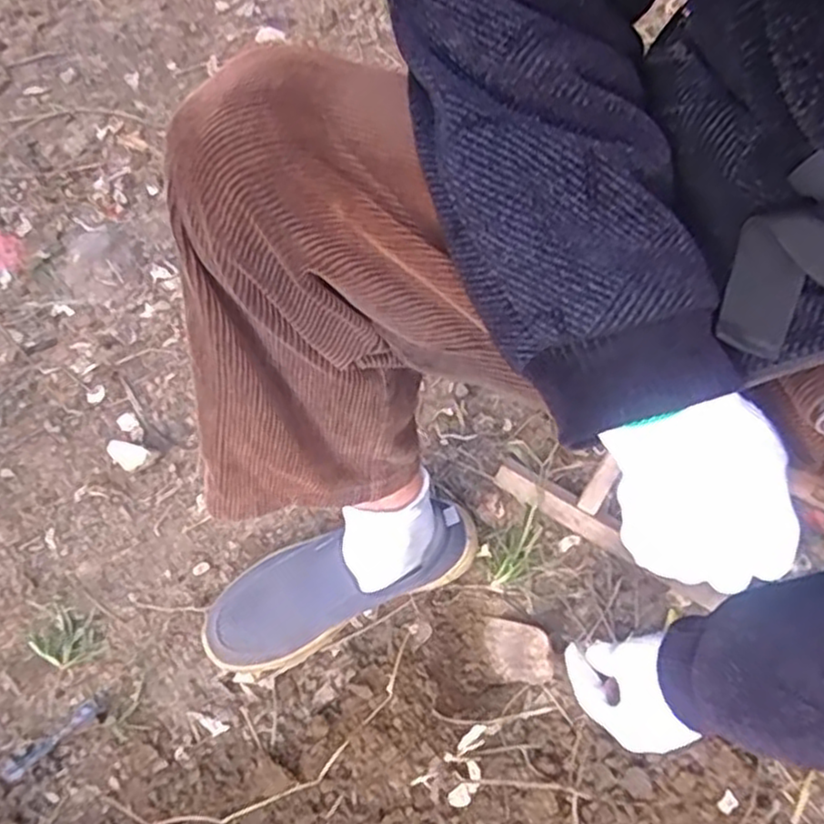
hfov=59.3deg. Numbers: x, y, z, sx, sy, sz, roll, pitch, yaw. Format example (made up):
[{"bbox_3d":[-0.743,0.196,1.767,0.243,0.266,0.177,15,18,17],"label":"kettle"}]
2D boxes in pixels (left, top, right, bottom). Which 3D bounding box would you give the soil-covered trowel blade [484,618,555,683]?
[{"bbox_3d":[0.108,0.242,0.729,0.010,0.079,0.061,-7,87,-46],"label":"soil-covered trowel blade"}]

